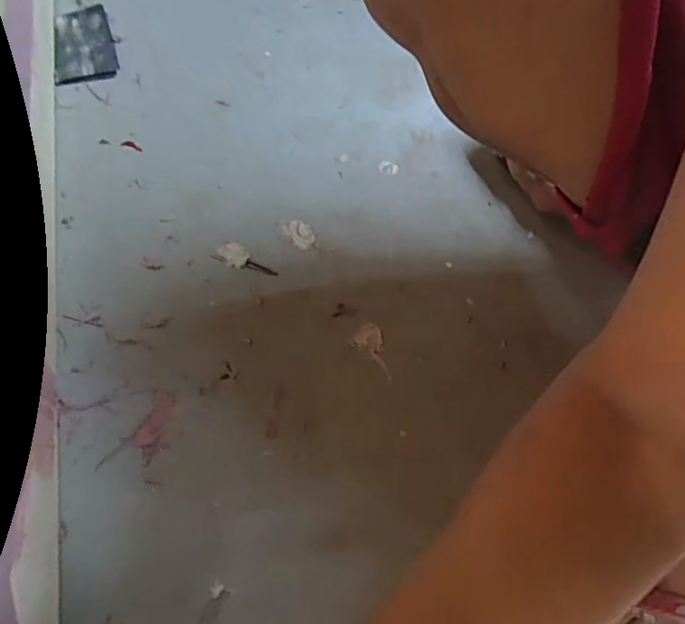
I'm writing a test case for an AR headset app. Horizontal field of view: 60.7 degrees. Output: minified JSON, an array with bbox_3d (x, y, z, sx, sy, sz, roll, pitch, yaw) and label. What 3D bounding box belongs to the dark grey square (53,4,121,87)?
[{"bbox_3d":[-0.288,-0.298,0.648,0.065,0.006,0.115,-13,63,-11],"label":"dark grey square"}]

